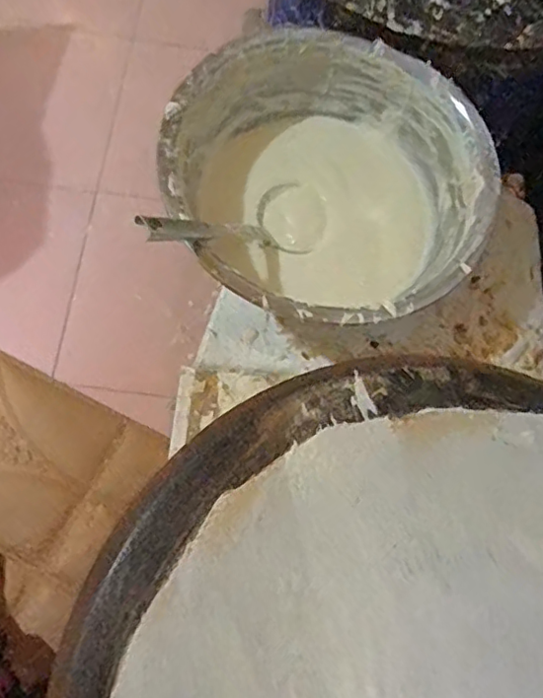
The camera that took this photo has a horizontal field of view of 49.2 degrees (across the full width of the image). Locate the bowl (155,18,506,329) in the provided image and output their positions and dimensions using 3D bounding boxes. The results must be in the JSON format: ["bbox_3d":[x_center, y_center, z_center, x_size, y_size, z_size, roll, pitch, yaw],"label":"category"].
[{"bbox_3d":[0.073,-0.207,0.775,0.395,0.166,0.387,2,71,-5],"label":"bowl"}]

